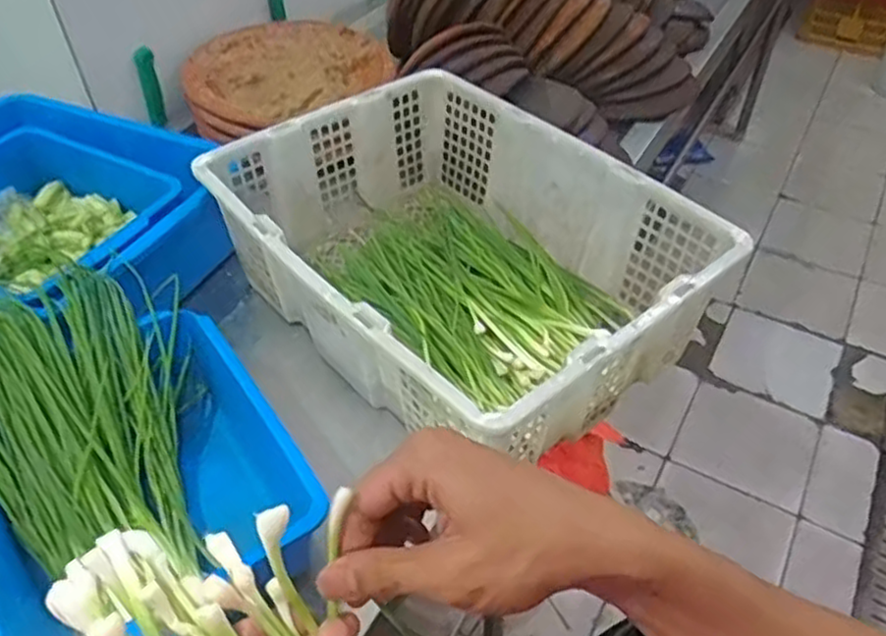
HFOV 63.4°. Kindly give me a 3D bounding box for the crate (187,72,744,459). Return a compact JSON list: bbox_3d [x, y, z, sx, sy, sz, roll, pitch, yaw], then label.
[{"bbox_3d":[0.010,-0.065,0.767,0.347,0.164,0.464,-32,51,-28],"label":"crate"}]

